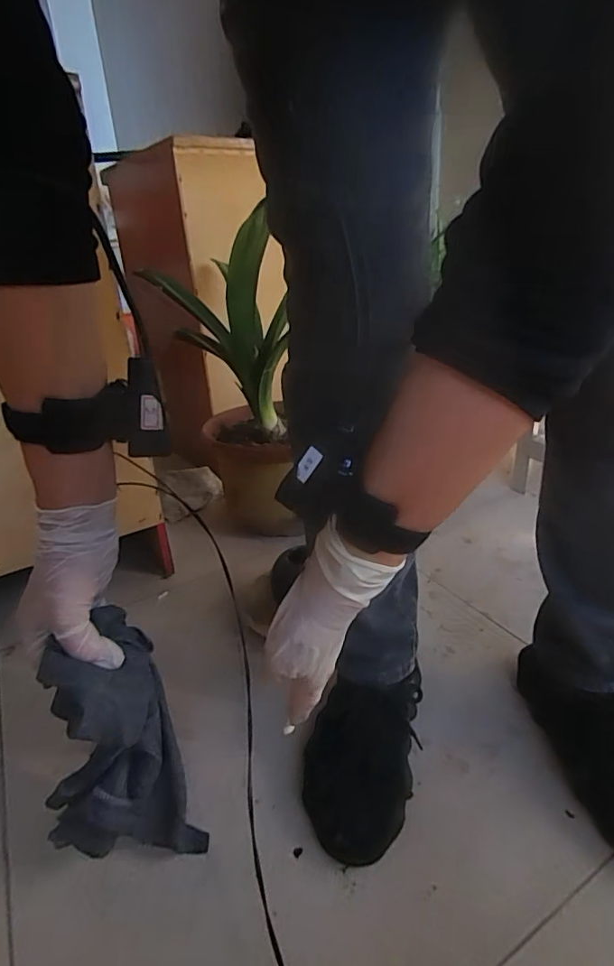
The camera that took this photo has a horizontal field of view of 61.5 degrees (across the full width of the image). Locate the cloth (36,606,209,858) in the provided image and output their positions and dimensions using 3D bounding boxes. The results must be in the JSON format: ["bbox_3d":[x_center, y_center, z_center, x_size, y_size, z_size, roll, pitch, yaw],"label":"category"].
[{"bbox_3d":[-0.156,0.217,0.405,0.105,0.243,0.080,-12,33,-20],"label":"cloth"}]

